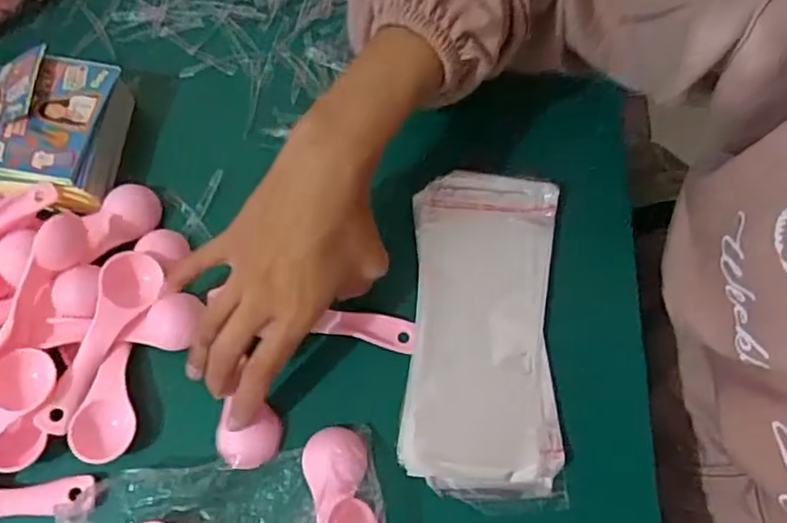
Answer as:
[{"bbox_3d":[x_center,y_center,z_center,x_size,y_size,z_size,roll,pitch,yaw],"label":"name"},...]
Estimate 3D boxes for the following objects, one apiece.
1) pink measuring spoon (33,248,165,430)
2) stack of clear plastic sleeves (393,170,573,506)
[{"bbox_3d":[-0.176,0.046,0.370,0.031,0.016,0.113,20,68,7],"label":"pink measuring spoon"},{"bbox_3d":[0.055,0.040,0.378,0.089,0.023,0.194,4,67,0],"label":"stack of clear plastic sleeves"}]

